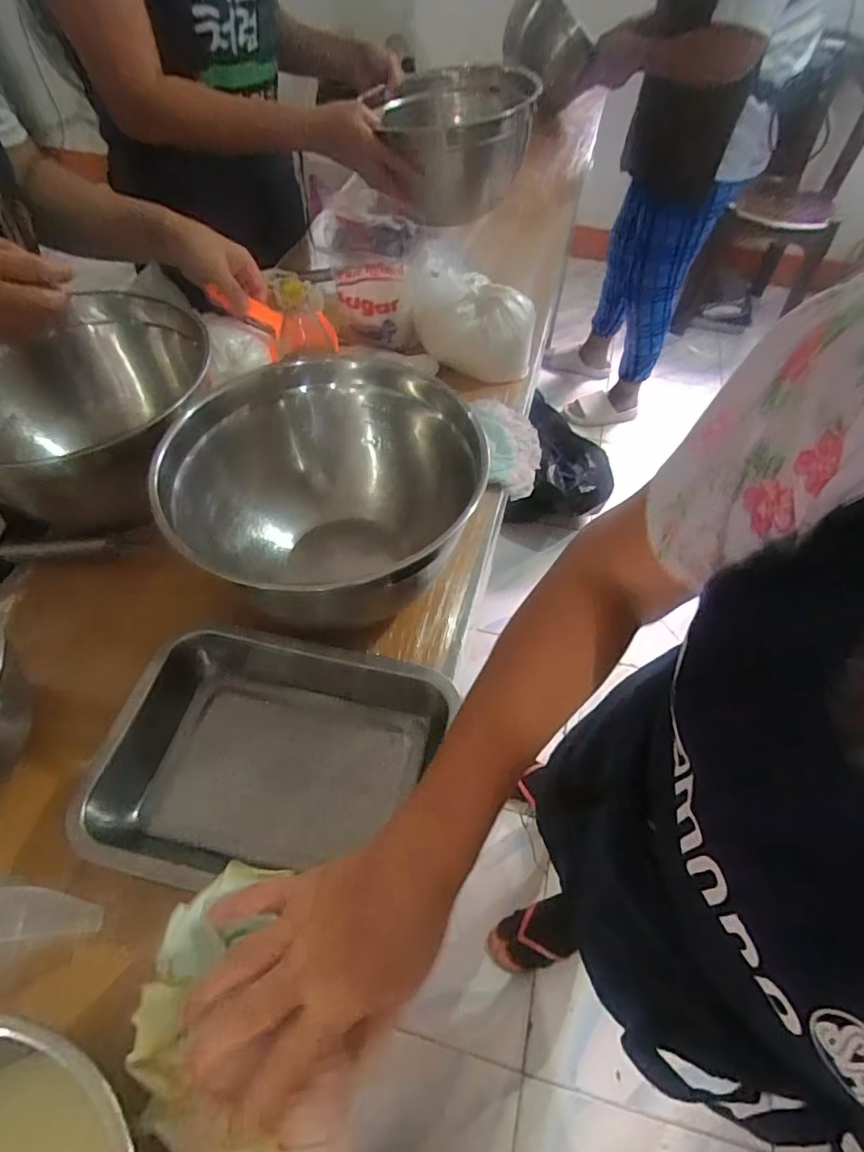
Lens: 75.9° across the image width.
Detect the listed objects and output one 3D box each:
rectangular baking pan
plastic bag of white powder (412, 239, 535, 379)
[{"bbox_3d":[-0.122,0.145,0.441,0.243,0.056,0.188,11,56,6],"label":"rectangular baking pan"},{"bbox_3d":[0.052,-0.344,0.717,0.161,0.142,0.097,3,56,1],"label":"plastic bag of white powder"}]

